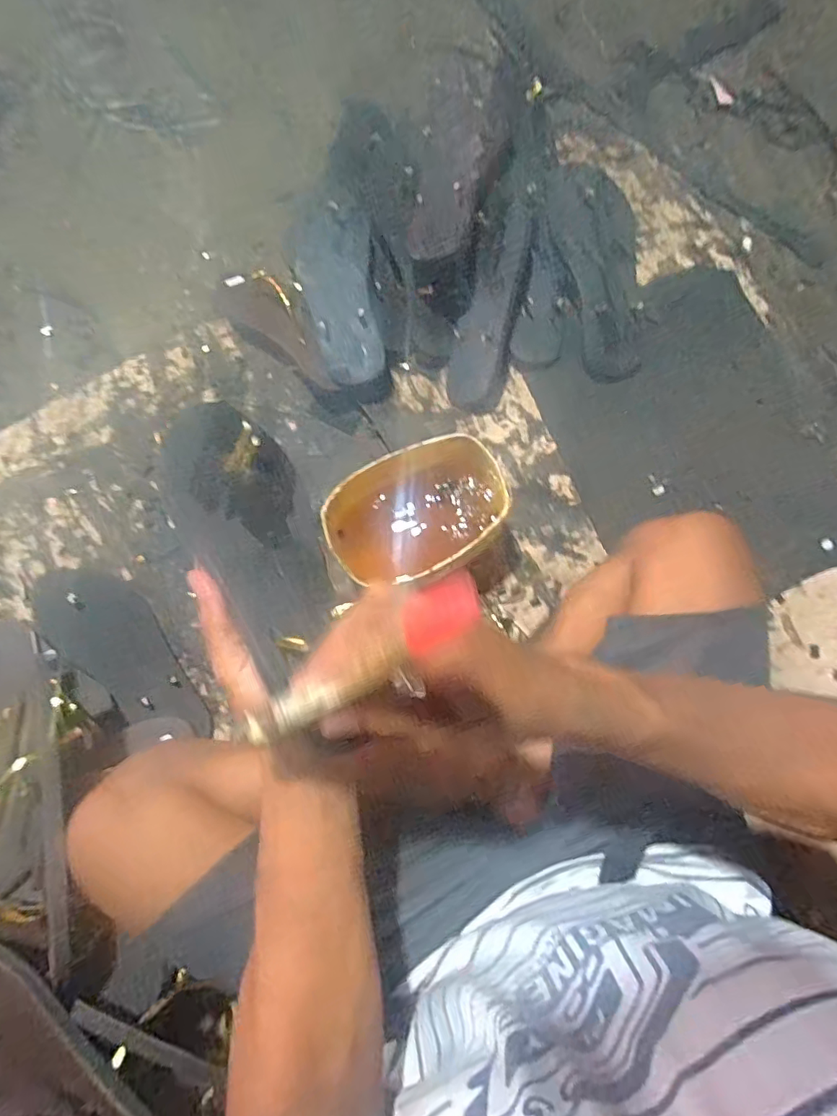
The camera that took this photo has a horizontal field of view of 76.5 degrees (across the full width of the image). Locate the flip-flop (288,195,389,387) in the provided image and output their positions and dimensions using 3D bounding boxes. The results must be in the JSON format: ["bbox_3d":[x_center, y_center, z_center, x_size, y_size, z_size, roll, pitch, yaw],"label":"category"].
[{"bbox_3d":[-0.100,-0.331,0.650,0.101,0.042,0.239,-10,79,0],"label":"flip-flop"}]

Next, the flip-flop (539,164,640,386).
[{"bbox_3d":[0.226,-0.353,0.661,0.100,0.023,0.256,-13,95,-1],"label":"flip-flop"}]

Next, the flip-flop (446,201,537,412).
[{"bbox_3d":[0.093,-0.308,0.658,0.074,0.047,0.248,17,99,6],"label":"flip-flop"}]

